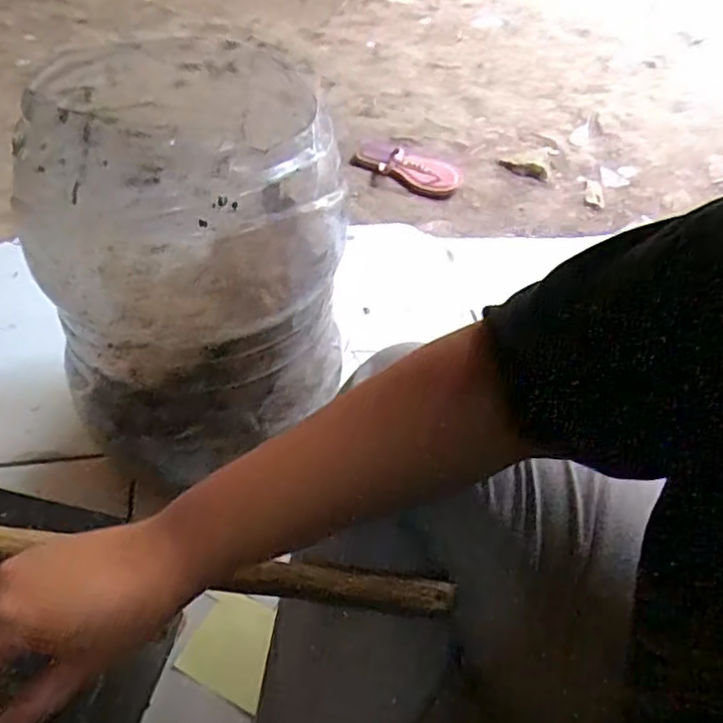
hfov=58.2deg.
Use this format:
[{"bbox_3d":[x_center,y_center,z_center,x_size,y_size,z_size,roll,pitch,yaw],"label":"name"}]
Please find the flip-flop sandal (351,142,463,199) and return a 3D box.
[{"bbox_3d":[0.090,-0.374,1.244,0.227,0.052,0.120,29,49,23],"label":"flip-flop sandal"}]

